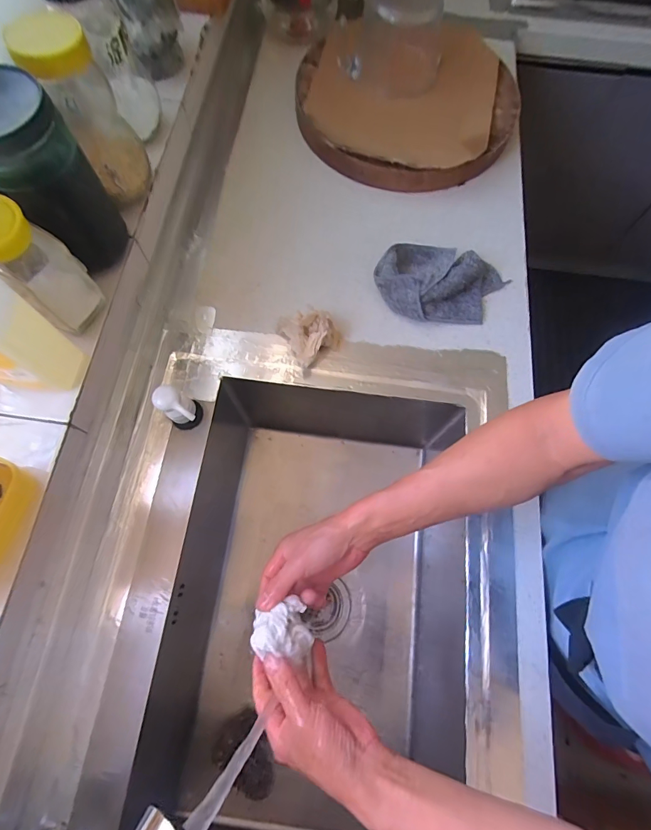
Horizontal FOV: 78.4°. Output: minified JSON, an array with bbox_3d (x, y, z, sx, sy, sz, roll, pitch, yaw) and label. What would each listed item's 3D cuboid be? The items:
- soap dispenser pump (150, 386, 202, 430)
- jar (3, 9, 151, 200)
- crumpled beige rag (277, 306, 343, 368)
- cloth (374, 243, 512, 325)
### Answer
[{"bbox_3d":[-0.177,-0.004,0.501,0.052,0.082,0.040,43,76,12],"label":"soap dispenser pump"},{"bbox_3d":[-0.253,-0.323,0.435,0.069,0.153,0.069,0,70,-1],"label":"jar"},{"bbox_3d":[-0.020,-0.120,0.566,0.074,0.042,0.086,-28,74,-9],"label":"crumpled beige rag"},{"bbox_3d":[0.173,-0.197,0.596,0.195,0.041,0.118,2,72,0],"label":"cloth"}]

